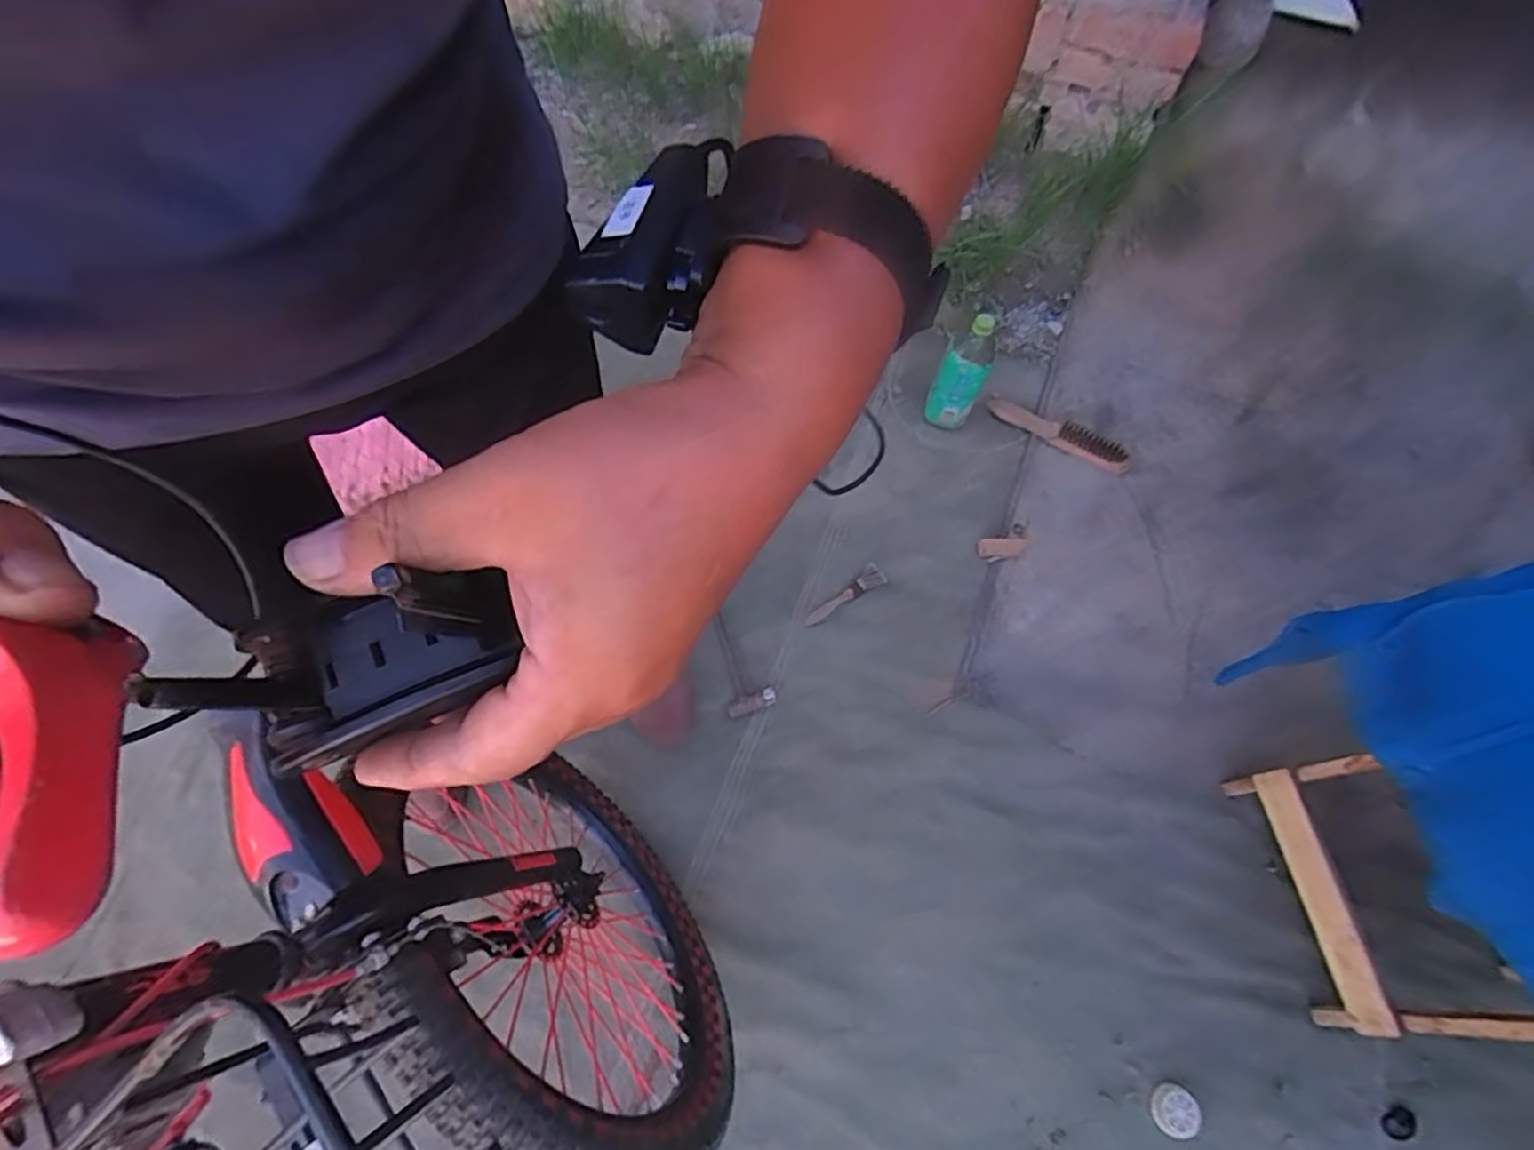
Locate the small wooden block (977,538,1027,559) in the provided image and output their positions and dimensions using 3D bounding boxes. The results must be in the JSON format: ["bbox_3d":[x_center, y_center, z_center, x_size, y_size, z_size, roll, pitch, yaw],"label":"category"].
[{"bbox_3d":[0.379,-0.043,1.138,0.080,0.018,0.032,-2,65,-2],"label":"small wooden block"}]

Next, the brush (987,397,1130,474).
[{"bbox_3d":[0.509,-0.256,1.243,0.068,0.031,0.270,-39,54,-19],"label":"brush"}]

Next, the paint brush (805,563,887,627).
[{"bbox_3d":[0.118,0.029,1.096,0.148,0.008,0.039,-29,69,-14],"label":"paint brush"}]

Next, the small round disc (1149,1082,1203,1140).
[{"bbox_3d":[0.468,0.611,0.806,0.051,0.014,0.051,0,65,-1],"label":"small round disc"}]

